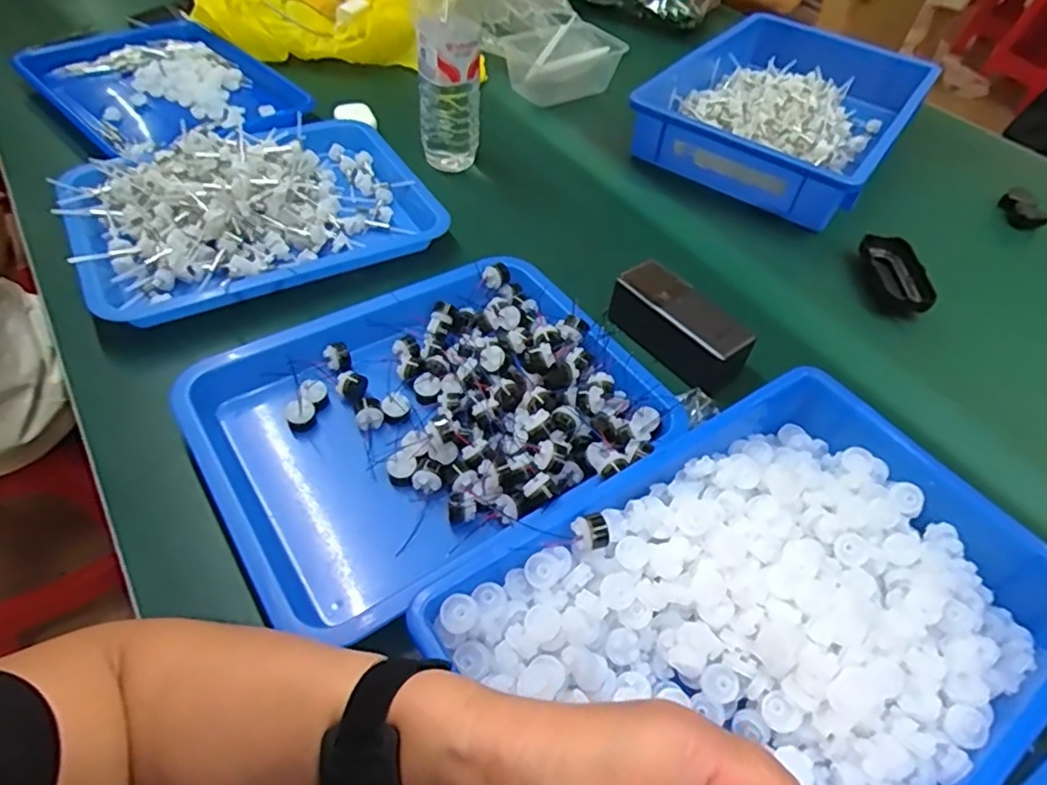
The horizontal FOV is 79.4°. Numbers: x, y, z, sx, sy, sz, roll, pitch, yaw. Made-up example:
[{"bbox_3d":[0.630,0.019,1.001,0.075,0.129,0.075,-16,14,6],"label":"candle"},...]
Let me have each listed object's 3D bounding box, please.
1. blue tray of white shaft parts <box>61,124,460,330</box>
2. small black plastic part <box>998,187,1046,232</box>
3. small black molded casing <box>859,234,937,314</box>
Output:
[{"bbox_3d":[-0.258,-0.192,0.627,0.342,0.064,0.230,-26,57,-25],"label":"blue tray of white shaft parts"},{"bbox_3d":[0.624,-0.230,0.790,0.033,0.026,0.065,-2,50,-8],"label":"small black plastic part"},{"bbox_3d":[0.396,-0.128,0.673,0.051,0.023,0.111,5,49,-2],"label":"small black molded casing"}]

